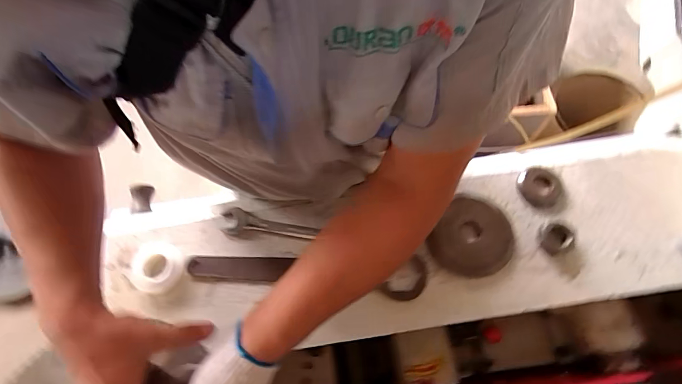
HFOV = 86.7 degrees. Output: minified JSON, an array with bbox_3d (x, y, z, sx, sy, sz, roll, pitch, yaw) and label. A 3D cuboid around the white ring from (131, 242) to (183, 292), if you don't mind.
[{"bbox_3d":[-0.265,0.107,0.518,0.072,0.016,0.068,0,67,0],"label":"white ring"}]

